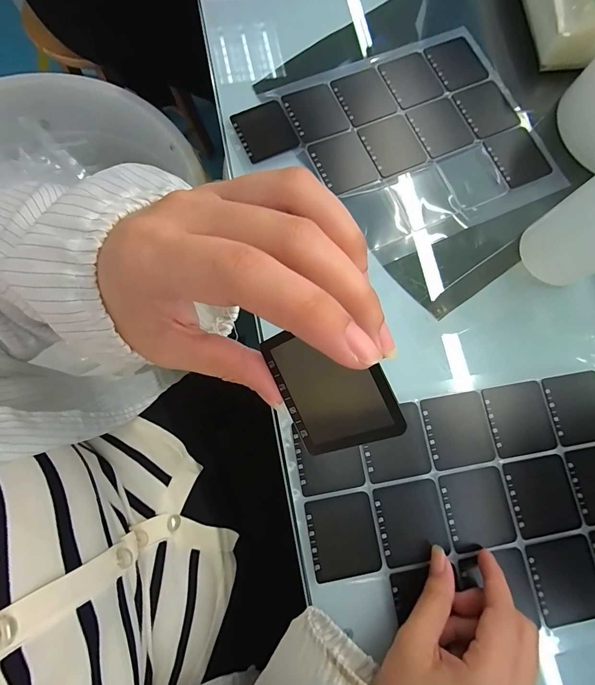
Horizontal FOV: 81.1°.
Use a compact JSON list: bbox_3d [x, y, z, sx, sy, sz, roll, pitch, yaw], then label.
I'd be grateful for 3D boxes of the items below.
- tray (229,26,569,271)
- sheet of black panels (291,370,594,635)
[{"bbox_3d":[0.097,-0.186,0.327,0.262,0.008,0.196,-24,80,-6],"label":"tray"},{"bbox_3d":[0.138,0.127,0.267,0.258,0.007,0.170,-9,79,-3],"label":"sheet of black panels"}]

